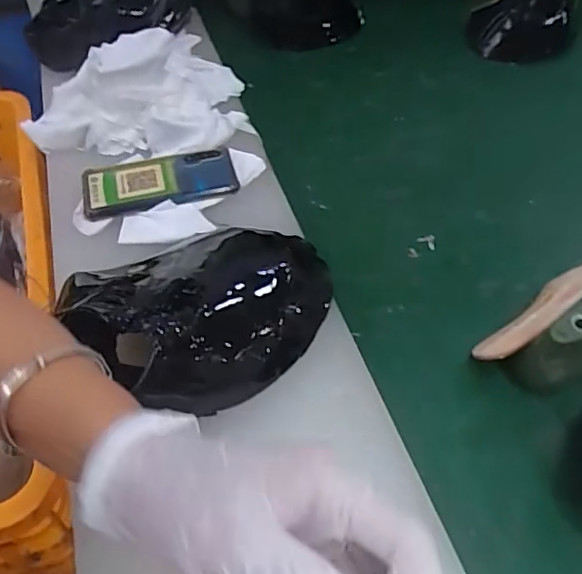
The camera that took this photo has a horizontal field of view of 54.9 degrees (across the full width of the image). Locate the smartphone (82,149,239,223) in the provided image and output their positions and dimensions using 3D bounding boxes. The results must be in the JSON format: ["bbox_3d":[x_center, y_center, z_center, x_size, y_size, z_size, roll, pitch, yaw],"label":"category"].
[{"bbox_3d":[-0.139,-0.111,0.597,0.158,0.014,0.076,-9,54,-5],"label":"smartphone"}]

